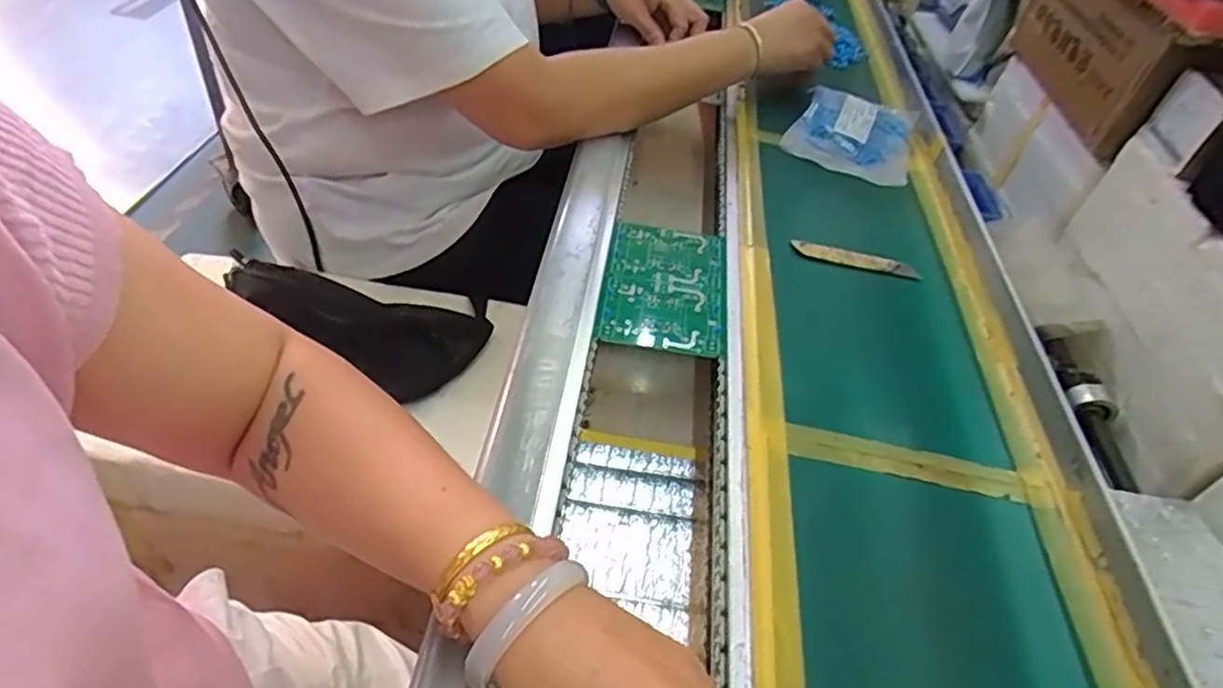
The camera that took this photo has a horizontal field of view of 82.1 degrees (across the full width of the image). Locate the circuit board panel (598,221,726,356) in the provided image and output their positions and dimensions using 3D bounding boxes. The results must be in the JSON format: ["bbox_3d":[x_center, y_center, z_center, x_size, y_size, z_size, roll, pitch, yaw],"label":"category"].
[{"bbox_3d":[0.042,-0.046,0.548,0.090,0.010,0.134,7,45,0],"label":"circuit board panel"}]

